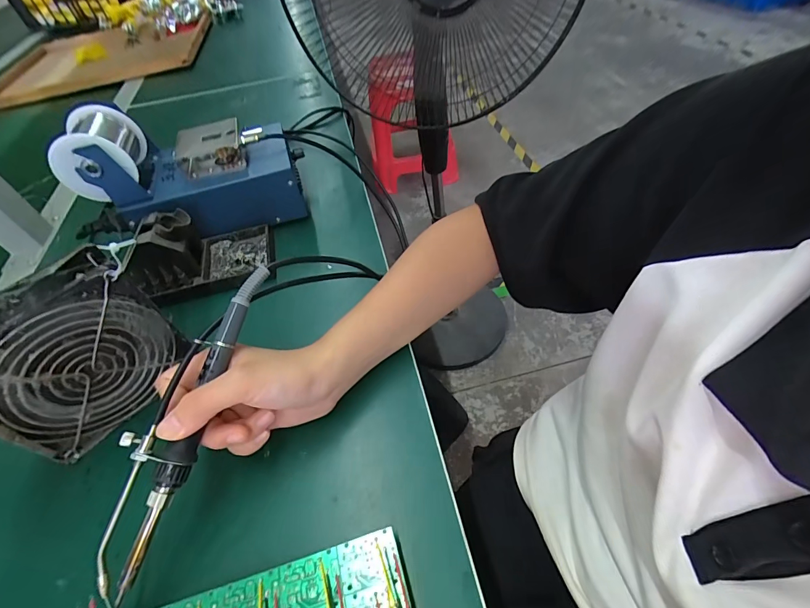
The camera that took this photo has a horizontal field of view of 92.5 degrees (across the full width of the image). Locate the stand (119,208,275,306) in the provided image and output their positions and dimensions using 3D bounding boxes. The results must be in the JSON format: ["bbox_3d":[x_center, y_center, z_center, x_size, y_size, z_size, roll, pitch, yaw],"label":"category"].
[{"bbox_3d":[-0.210,-0.061,0.395,0.126,0.067,0.075,-19,51,-8],"label":"stand"}]

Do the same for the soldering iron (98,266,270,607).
[{"bbox_3d":[-0.140,0.066,0.243,0.035,0.020,0.205,11,70,16],"label":"soldering iron"}]

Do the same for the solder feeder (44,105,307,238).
[{"bbox_3d":[-0.226,-0.145,0.431,0.209,0.137,0.107,-14,50,-4],"label":"solder feeder"}]

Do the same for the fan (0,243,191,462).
[{"bbox_3d":[-0.238,0.038,0.280,0.044,0.114,0.120,27,59,26],"label":"fan"}]

